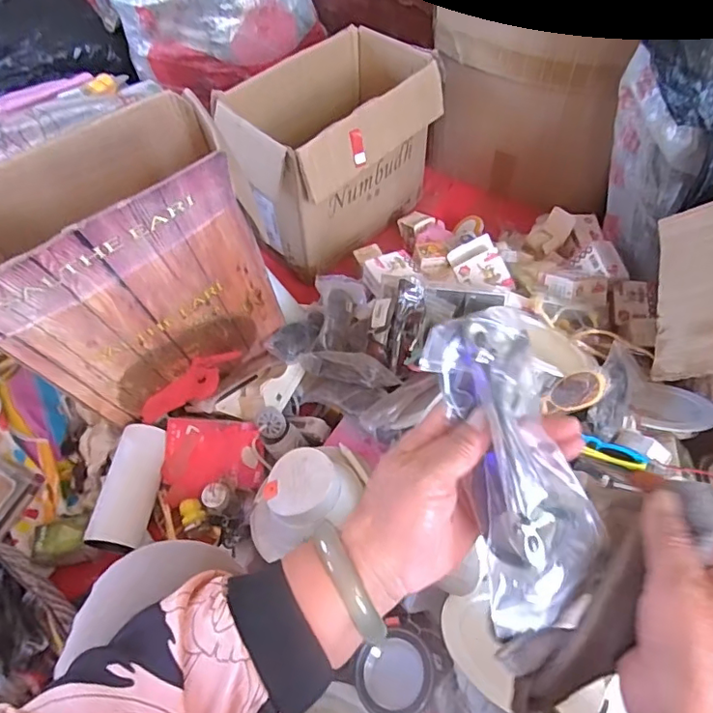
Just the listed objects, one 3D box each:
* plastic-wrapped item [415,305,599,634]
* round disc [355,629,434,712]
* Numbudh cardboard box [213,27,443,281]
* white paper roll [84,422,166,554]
[{"bbox_3d":[0.091,0.059,0.309,0.070,0.027,0.170,-12,83,-5],"label":"plastic-wrapped item"},{"bbox_3d":[0.044,0.361,0.612,0.088,0.009,0.079,-31,58,0],"label":"round disc"},{"bbox_3d":[-0.033,-0.404,1.081,0.244,0.295,0.430,33,64,22],"label":"Numbudh cardboard box"},{"bbox_3d":[-0.338,0.188,0.800,0.081,0.062,0.179,10,75,10],"label":"white paper roll"}]

